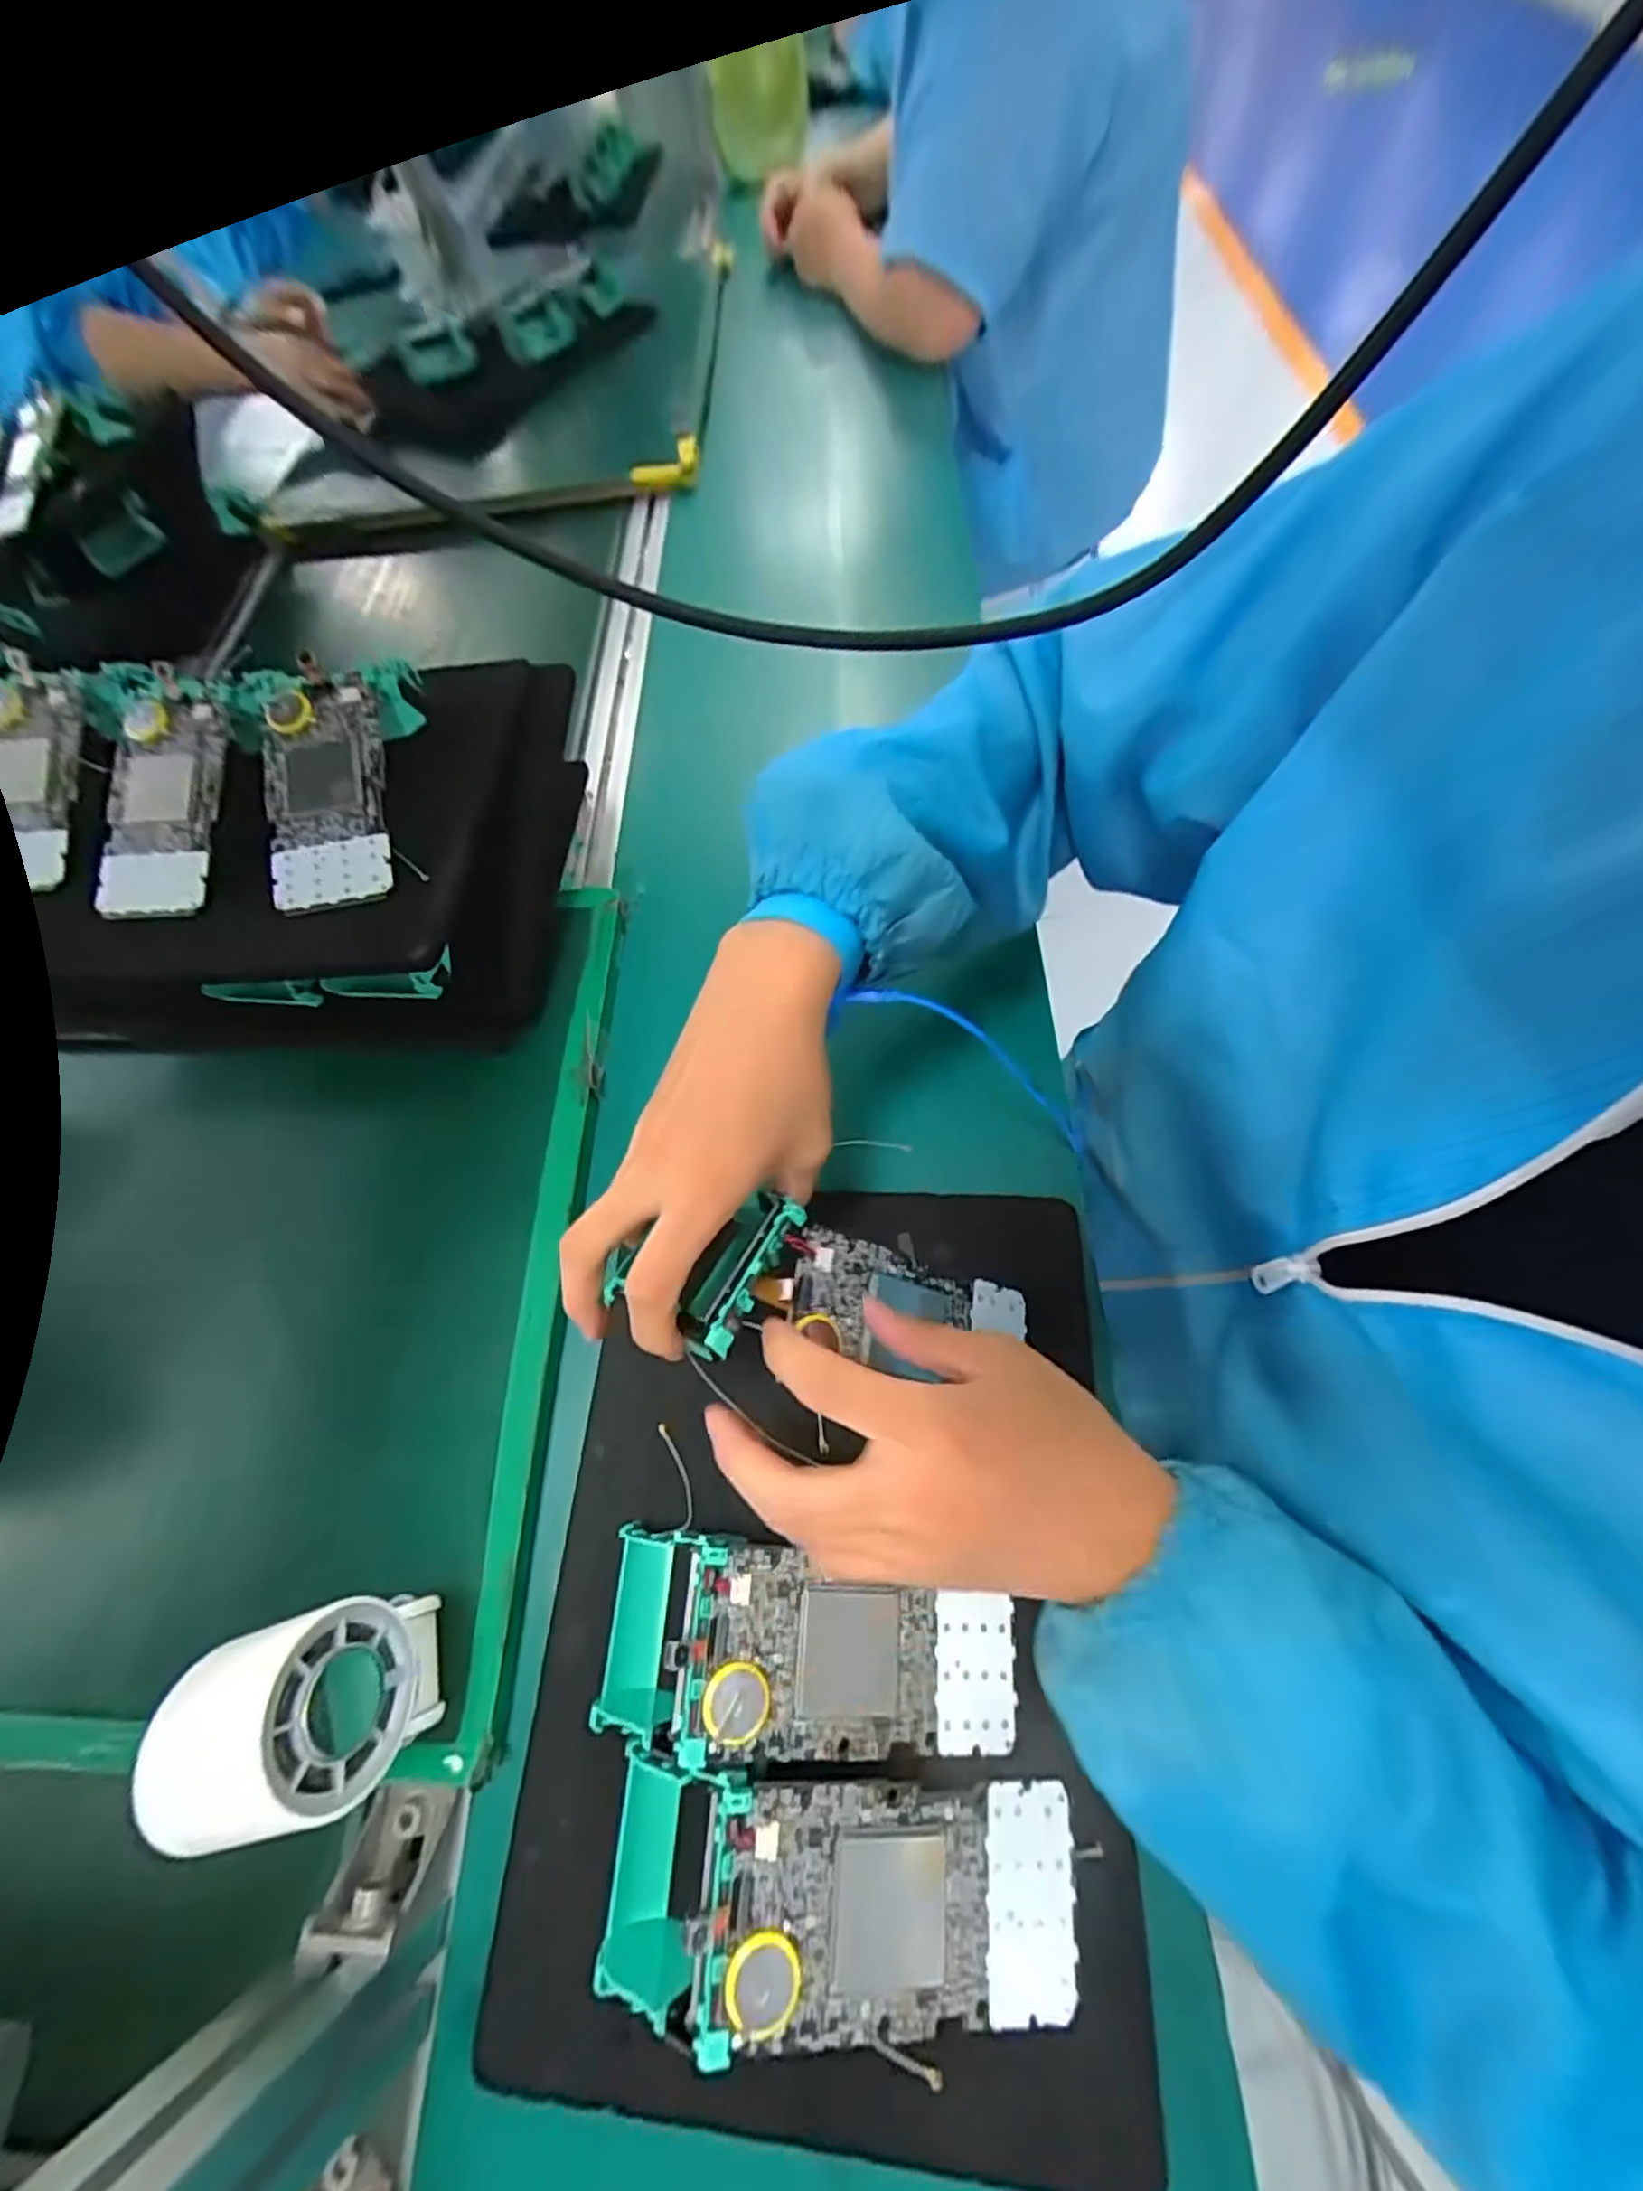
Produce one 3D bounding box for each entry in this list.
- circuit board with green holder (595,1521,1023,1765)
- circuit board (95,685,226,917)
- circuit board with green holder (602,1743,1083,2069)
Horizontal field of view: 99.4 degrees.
[{"bbox_3d":[-0.005,0.222,0.286,0.166,0.053,0.070,1,67,4],"label":"circuit board with green holder"},{"bbox_3d":[-0.375,-0.165,0.395,0.065,0.008,0.127,-3,83,4],"label":"circuit board"},{"bbox_3d":[0.007,0.290,0.255,0.172,0.051,0.073,5,67,5],"label":"circuit board with green holder"}]

